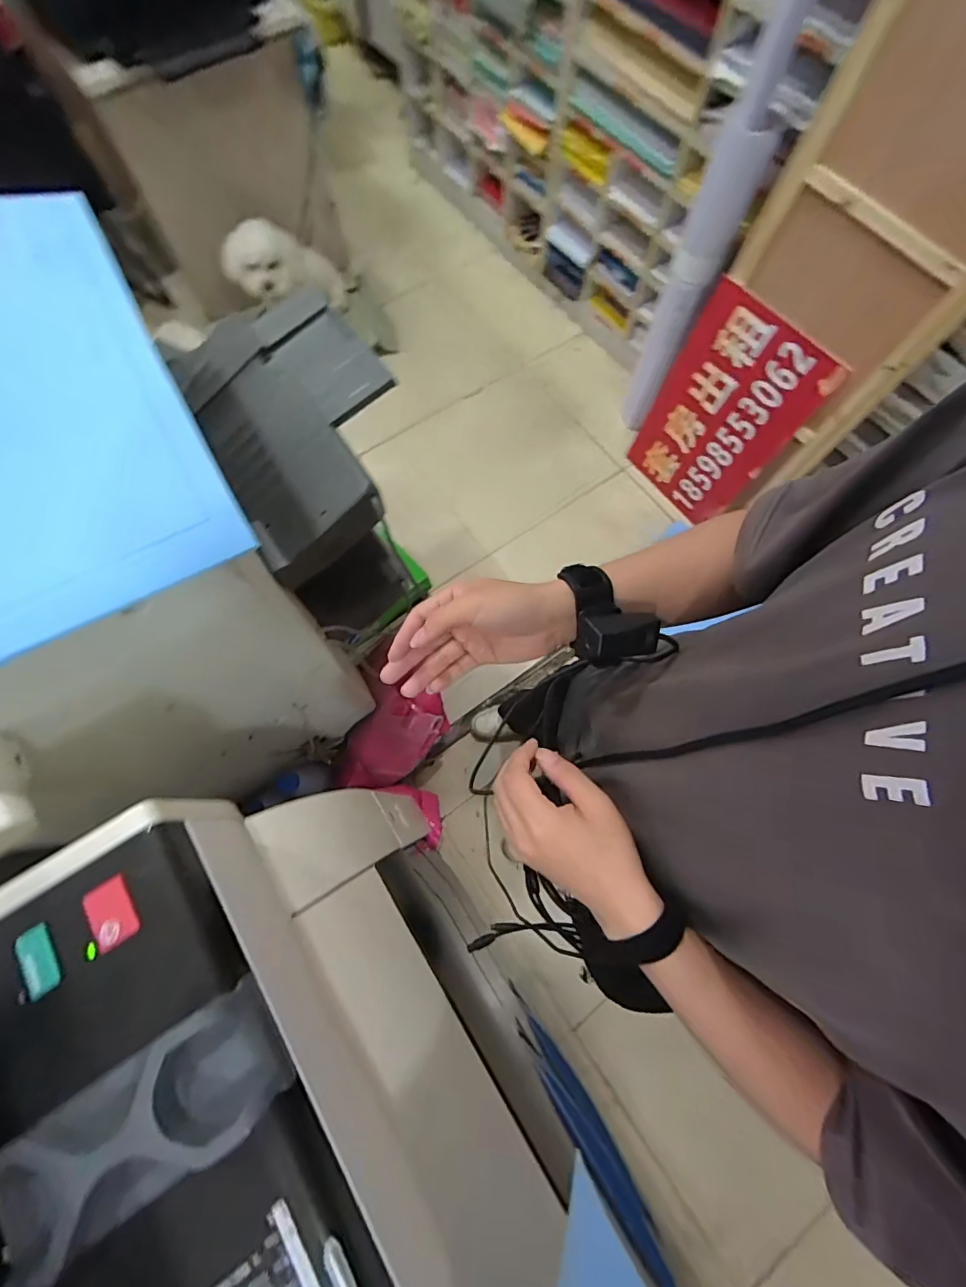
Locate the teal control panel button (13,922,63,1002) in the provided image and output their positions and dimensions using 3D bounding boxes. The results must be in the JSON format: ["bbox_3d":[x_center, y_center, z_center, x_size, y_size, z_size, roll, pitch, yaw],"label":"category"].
[{"bbox_3d":[-0.249,0.178,0.270,0.018,0.005,0.036,-26,74,-9],"label":"teal control panel button"}]

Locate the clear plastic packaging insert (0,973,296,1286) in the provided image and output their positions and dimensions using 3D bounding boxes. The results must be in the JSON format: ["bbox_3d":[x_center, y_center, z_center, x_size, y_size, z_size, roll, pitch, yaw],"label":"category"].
[{"bbox_3d":[-0.177,0.248,0.245,0.143,0.032,0.062,-33,75,-11],"label":"clear plastic packaging insert"}]

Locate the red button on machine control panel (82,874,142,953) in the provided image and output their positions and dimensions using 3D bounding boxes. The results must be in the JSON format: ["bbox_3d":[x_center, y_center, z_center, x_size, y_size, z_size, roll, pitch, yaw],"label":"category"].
[{"bbox_3d":[-0.214,0.155,0.277,0.025,0.004,0.035,-32,75,-11],"label":"red button on machine control panel"}]

